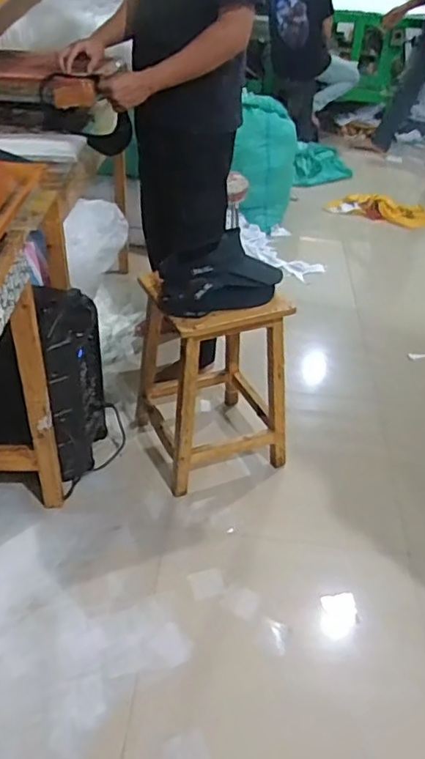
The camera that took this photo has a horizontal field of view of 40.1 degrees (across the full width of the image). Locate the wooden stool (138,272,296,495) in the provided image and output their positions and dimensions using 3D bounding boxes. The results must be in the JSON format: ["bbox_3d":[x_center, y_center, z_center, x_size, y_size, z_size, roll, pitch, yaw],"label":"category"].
[{"bbox_3d":[-0.004,-0.025,1.557,0.317,0.510,0.344,-12,40,-21],"label":"wooden stool"}]

